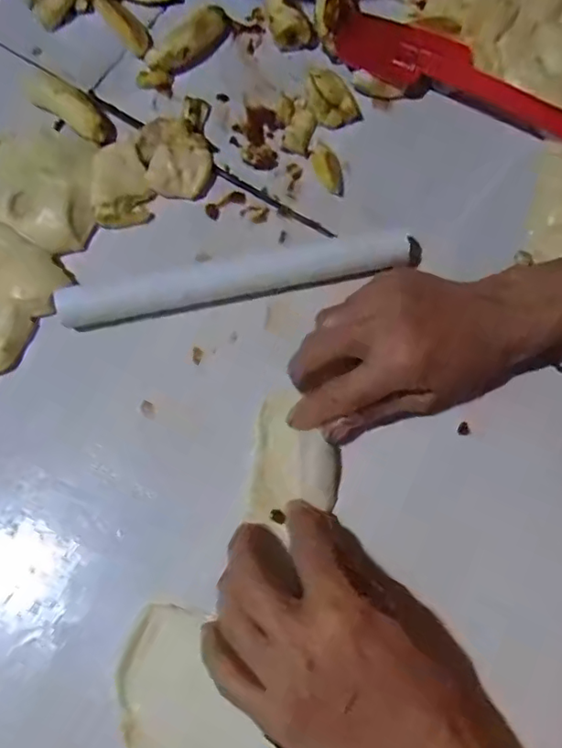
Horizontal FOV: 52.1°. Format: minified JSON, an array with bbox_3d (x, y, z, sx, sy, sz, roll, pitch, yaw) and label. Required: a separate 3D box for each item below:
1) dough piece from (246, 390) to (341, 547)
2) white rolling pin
[{"bbox_3d":[0.009,0.053,0.352,0.052,0.007,0.081,8,74,0],"label":"dough piece"},{"bbox_3d":[-0.031,-0.064,0.381,0.228,0.023,0.030,-9,74,-5],"label":"white rolling pin"}]

